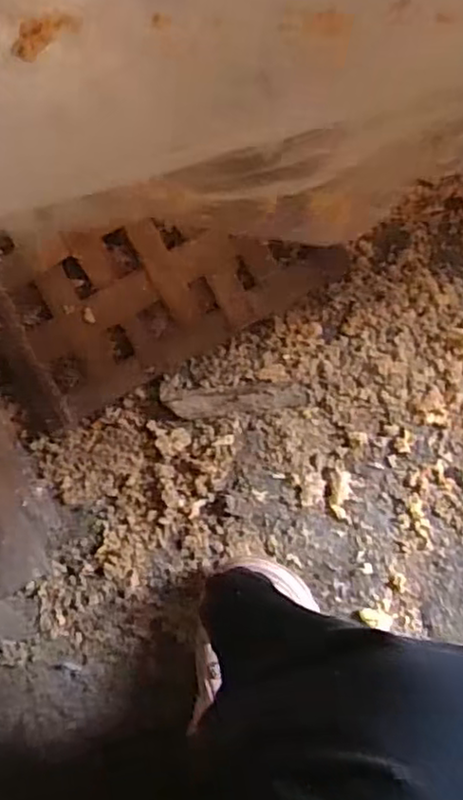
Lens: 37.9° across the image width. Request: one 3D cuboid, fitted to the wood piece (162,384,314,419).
[{"bbox_3d":[0.003,0.001,0.638,0.137,0.011,0.032,0,83,-2],"label":"wood piece"}]

